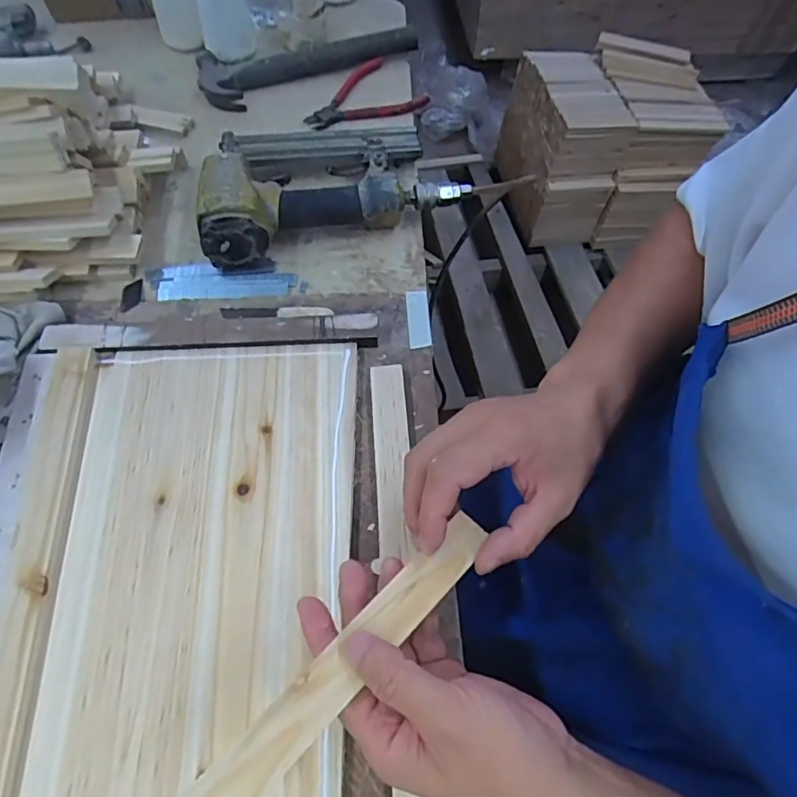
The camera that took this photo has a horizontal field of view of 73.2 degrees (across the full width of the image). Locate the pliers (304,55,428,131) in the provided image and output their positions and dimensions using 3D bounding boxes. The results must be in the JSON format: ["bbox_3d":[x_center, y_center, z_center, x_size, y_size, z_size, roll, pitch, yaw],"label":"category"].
[{"bbox_3d":[-0.044,-0.348,0.632,0.131,0.025,0.096,-31,67,-18],"label":"pliers"}]

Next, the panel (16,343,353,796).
[{"bbox_3d":[-0.132,0.145,0.357,0.193,0.012,0.415,-2,61,-3],"label":"panel"}]

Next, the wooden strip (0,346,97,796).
[{"bbox_3d":[-0.240,0.157,0.338,0.033,0.009,0.440,-5,61,-5],"label":"wooden strip"}]

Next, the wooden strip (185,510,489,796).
[{"bbox_3d":[-0.020,0.133,0.286,0.026,0.004,0.198,41,59,18],"label":"wooden strip"}]

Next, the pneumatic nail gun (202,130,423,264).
[{"bbox_3d":[-0.083,-0.219,0.543,0.211,0.060,0.171,-4,61,-5],"label":"pneumatic nail gun"}]

